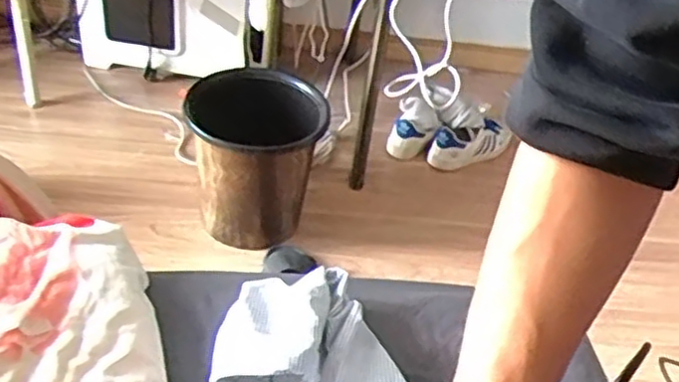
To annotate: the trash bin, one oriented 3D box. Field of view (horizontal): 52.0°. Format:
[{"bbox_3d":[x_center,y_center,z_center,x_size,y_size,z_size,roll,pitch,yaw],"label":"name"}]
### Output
[{"bbox_3d":[-0.168,-0.071,1.414,0.253,0.292,0.297,3,40,-8],"label":"trash bin"}]

